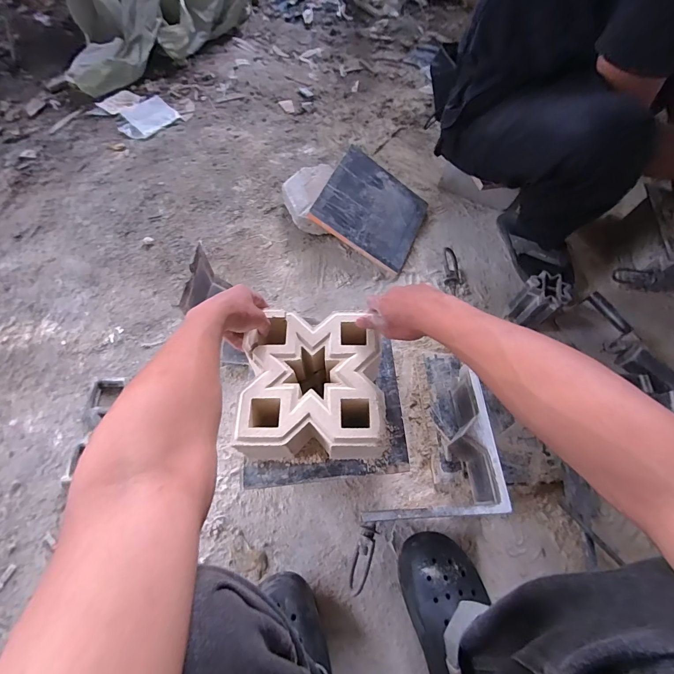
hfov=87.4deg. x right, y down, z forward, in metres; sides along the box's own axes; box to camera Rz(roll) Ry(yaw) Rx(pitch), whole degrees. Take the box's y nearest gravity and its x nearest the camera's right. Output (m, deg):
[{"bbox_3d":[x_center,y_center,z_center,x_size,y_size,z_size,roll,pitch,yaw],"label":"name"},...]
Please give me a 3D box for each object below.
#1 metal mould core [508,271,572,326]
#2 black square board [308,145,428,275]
[{"bbox_3d":[0.429,-0.075,0.755,0.073,0.112,0.084,-30,68,-14],"label":"metal mould core"},{"bbox_3d":[0.090,-0.310,0.855,0.248,0.016,0.245,32,66,-12],"label":"black square board"}]

